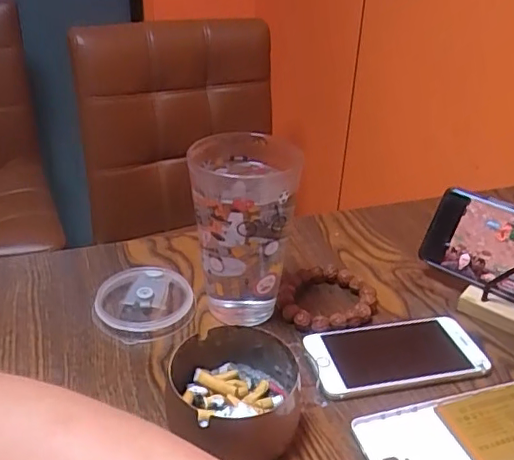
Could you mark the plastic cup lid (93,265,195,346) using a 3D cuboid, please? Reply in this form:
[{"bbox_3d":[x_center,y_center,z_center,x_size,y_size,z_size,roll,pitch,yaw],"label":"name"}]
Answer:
[{"bbox_3d":[-0.096,0.061,0.477,0.081,0.017,0.080,2,30,-1],"label":"plastic cup lid"}]

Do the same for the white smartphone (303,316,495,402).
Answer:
[{"bbox_3d":[0.108,0.095,0.438,0.131,0.009,0.069,-4,31,-11],"label":"white smartphone"}]

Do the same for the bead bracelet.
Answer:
[{"bbox_3d":[0.063,0.060,0.490,0.078,0.017,0.086,7,30,7],"label":"bead bracelet"}]

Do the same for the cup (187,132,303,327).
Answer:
[{"bbox_3d":[-0.011,0.004,0.453,0.084,0.142,0.077,2,30,-1],"label":"cup"}]

